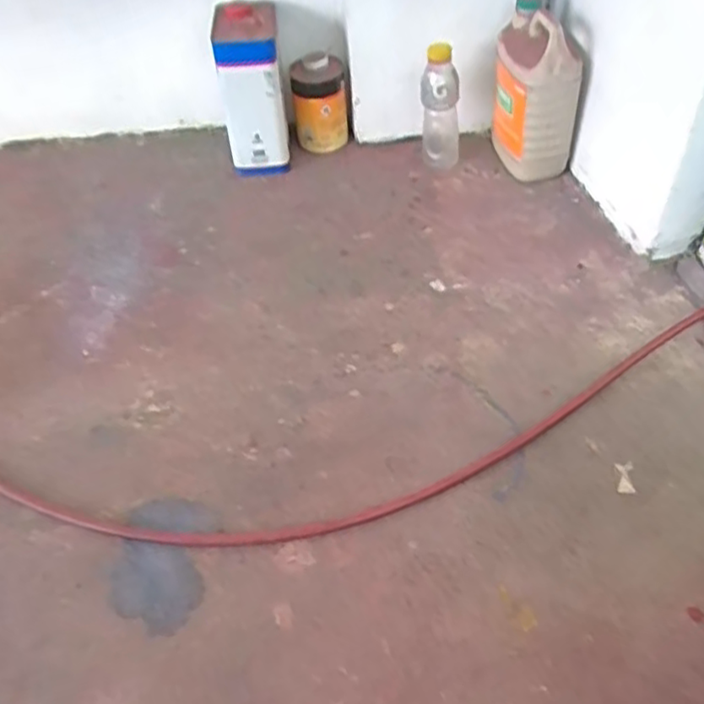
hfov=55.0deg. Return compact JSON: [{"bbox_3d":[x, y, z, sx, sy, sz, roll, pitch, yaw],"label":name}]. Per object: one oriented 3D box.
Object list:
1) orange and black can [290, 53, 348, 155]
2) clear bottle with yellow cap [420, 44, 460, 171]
[{"bbox_3d":[-0.058,-0.458,1.256,0.099,0.157,0.093,-6,46,0],"label":"orange and black can"},{"bbox_3d":[0.154,-0.418,1.172,0.064,0.210,0.059,1,46,7],"label":"clear bottle with yellow cap"}]

